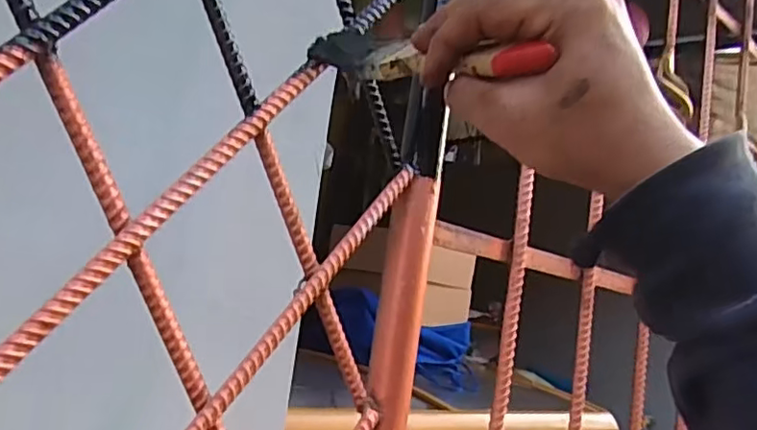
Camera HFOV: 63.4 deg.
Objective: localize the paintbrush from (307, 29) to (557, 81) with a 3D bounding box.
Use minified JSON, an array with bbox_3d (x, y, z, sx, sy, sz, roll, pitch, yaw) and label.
[{"bbox_3d":[0.016,-0.083,0.318,0.021,0.029,0.179,15,5,-37],"label":"paintbrush"}]

